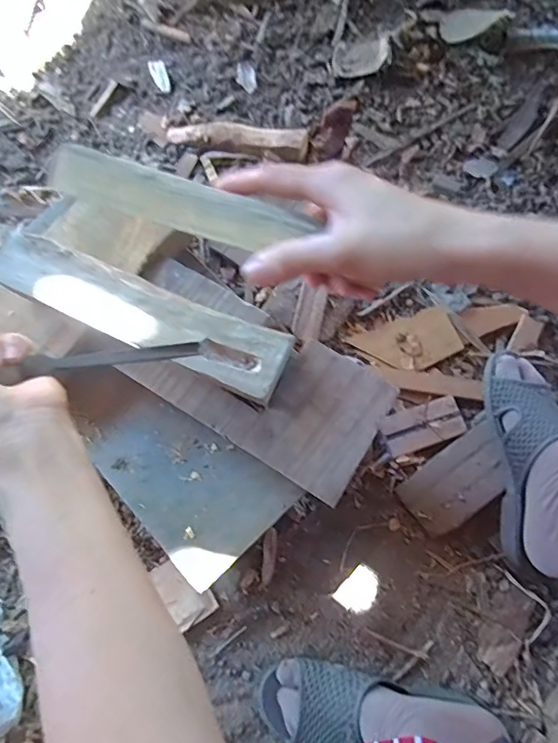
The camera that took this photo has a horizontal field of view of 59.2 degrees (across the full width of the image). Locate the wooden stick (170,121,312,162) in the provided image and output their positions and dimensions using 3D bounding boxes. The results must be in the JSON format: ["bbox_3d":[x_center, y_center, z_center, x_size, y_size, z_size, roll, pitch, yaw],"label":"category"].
[{"bbox_3d":[-0.063,-0.360,0.751,0.220,0.038,0.053,15,74,5],"label":"wooden stick"}]

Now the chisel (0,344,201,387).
[{"bbox_3d":[-0.172,-0.005,0.340,0.240,0.023,0.026,-8,72,-28],"label":"chisel"}]

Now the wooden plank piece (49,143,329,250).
[{"bbox_3d":[-0.060,-0.106,0.301,0.158,0.011,0.036,17,75,1],"label":"wooden plank piece"}]

